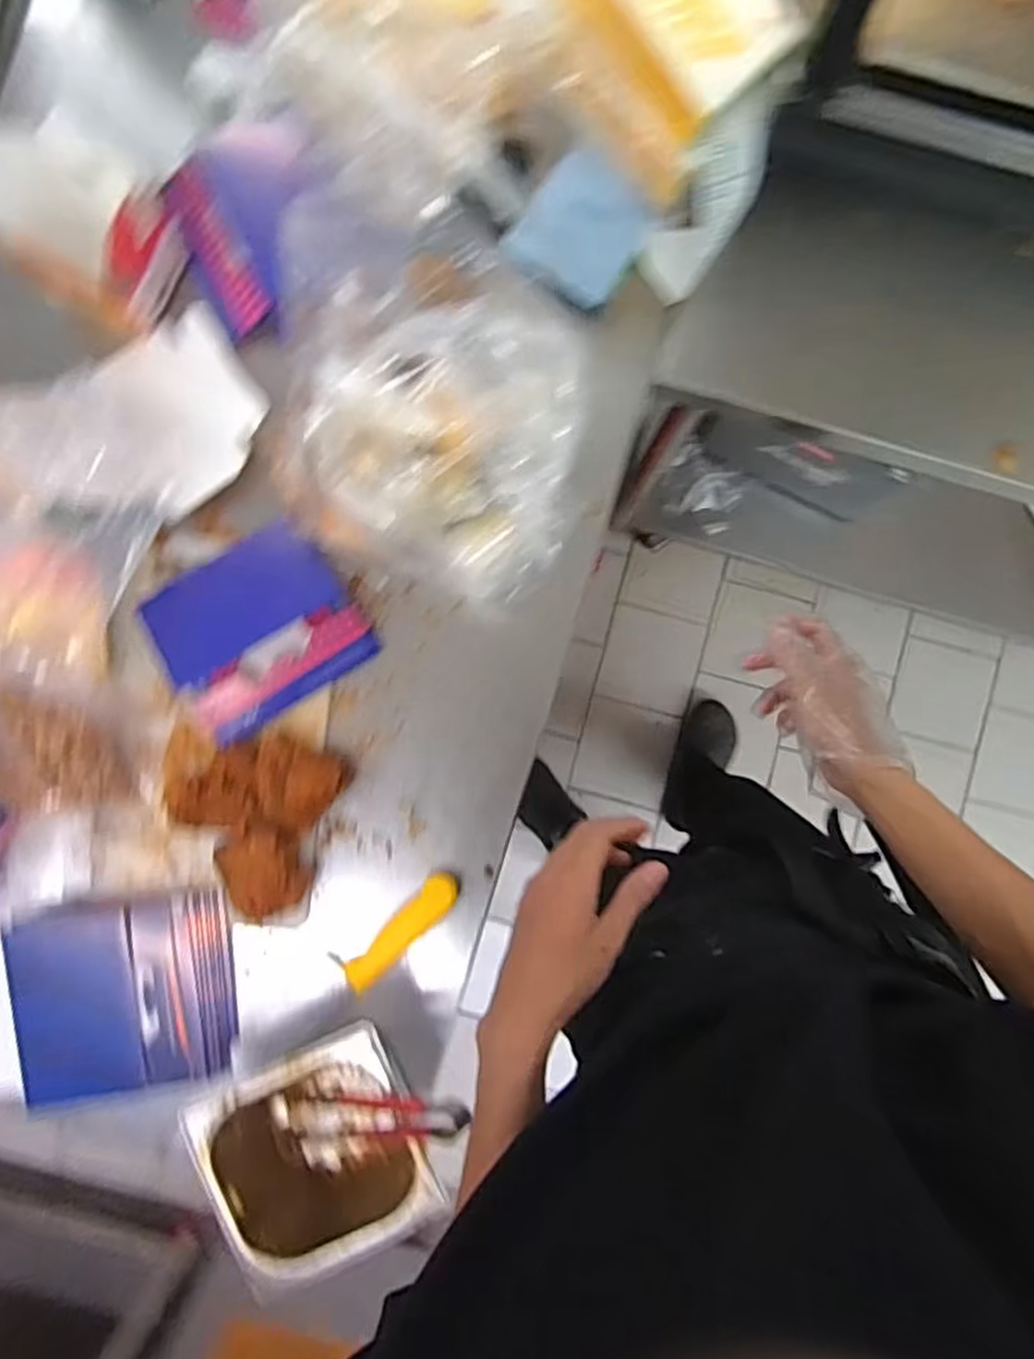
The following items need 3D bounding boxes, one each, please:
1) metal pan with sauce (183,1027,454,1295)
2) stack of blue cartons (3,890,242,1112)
[{"bbox_3d":[-0.163,0.395,0.649,0.188,0.112,0.162,-27,88,-1],"label":"metal pan with sauce"},{"bbox_3d":[-0.366,0.294,0.684,0.189,0.030,0.166,-9,88,0],"label":"stack of blue cartons"}]

